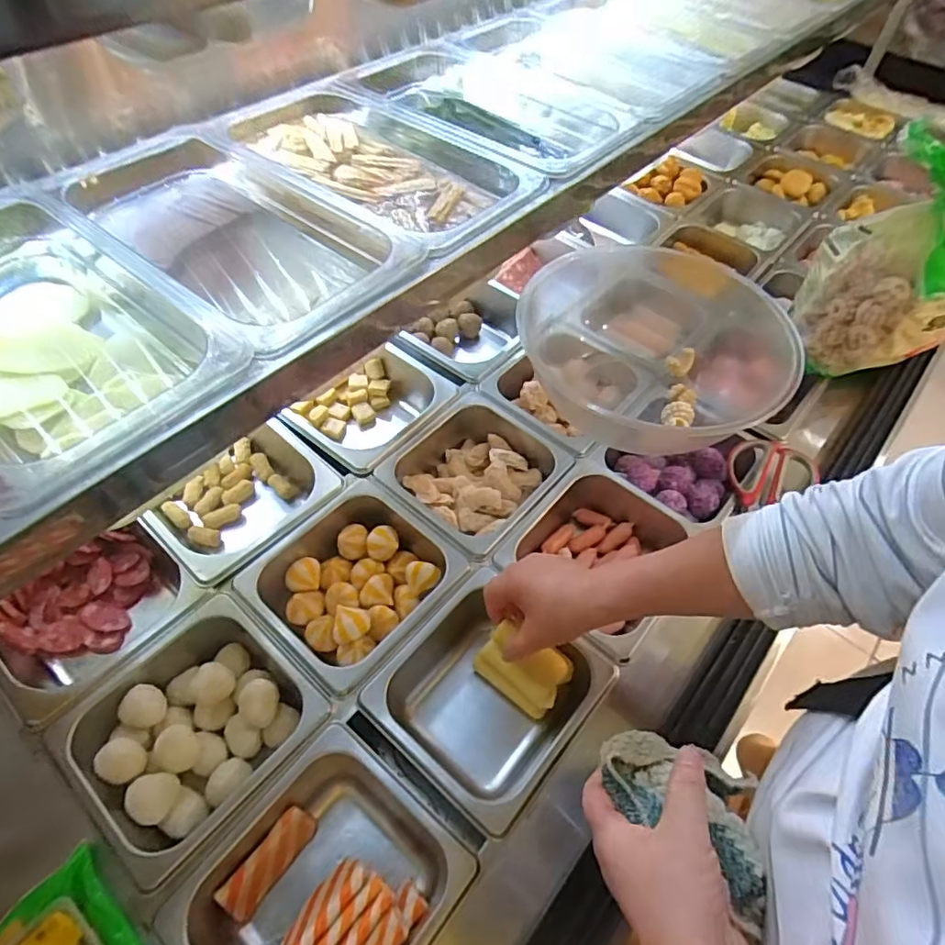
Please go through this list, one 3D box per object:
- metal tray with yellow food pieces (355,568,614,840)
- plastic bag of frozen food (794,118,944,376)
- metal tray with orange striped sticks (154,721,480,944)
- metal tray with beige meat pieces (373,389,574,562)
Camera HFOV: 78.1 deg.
[{"bbox_3d":[0.012,0.202,0.529,0.160,0.081,0.164,36,60,18],"label":"metal tray with yellow food pieces"},{"bbox_3d":[0.481,-0.229,0.665,0.100,0.226,0.160,-30,63,-23],"label":"plastic bag of frozen food"},{"bbox_3d":[-0.112,0.317,0.443,0.162,0.074,0.181,35,59,18],"label":"metal tray with orange striped sticks"},{"bbox_3d":[-0.004,0.007,0.666,0.167,0.073,0.172,37,60,19],"label":"metal tray with beige meat pieces"}]

